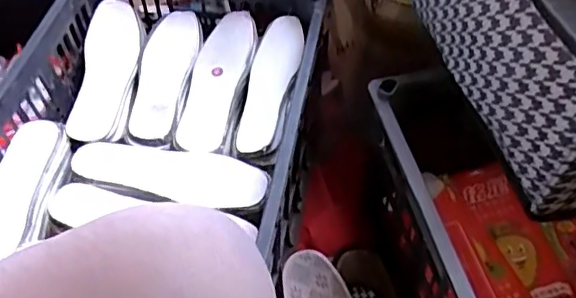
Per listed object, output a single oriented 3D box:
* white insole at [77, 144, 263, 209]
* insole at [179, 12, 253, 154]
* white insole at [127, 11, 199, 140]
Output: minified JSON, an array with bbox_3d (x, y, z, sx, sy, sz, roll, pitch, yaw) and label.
[{"bbox_3d":[-0.130,0.022,0.634,0.220,0.019,0.064,11,55,10],"label":"white insole"},{"bbox_3d":[-0.090,-0.086,0.714,0.065,0.028,0.213,9,55,9],"label":"insole"},{"bbox_3d":[-0.153,-0.102,0.720,0.067,0.017,0.202,1,54,3],"label":"white insole"}]

